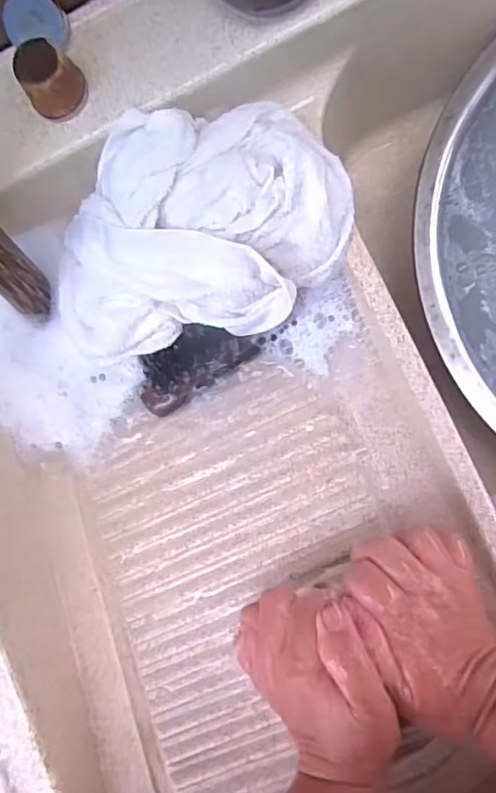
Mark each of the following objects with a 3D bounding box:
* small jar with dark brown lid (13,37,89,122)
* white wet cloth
[{"bbox_3d":[-0.124,-0.197,0.360,0.037,0.036,0.034,0,91,7],"label":"small jar with dark brown lid"},{"bbox_3d":[-0.042,-0.112,0.414,0.221,0.093,0.138,-15,90,7],"label":"white wet cloth"}]

